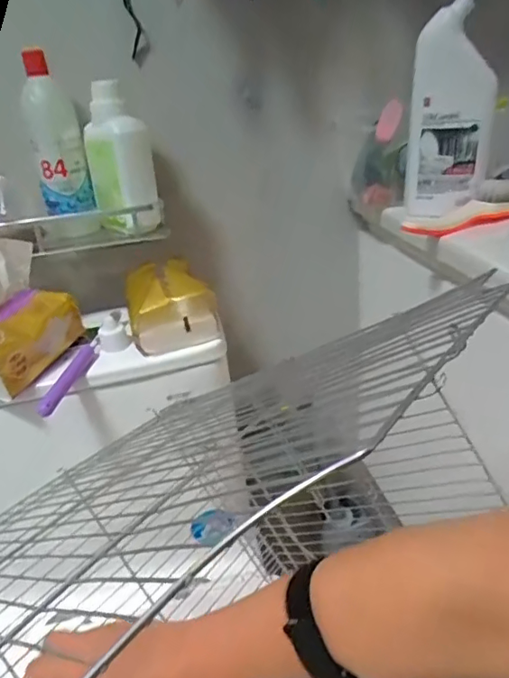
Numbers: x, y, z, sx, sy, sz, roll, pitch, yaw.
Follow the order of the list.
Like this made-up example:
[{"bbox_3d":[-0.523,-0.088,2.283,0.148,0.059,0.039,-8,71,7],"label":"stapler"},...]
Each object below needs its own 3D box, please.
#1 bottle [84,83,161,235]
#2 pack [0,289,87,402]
[{"bbox_3d":[-0.158,-0.211,0.624,0.070,0.156,0.075,-13,28,-14],"label":"bottle"},{"bbox_3d":[-0.267,-0.002,0.588,0.092,0.078,0.129,6,30,22],"label":"pack"}]

